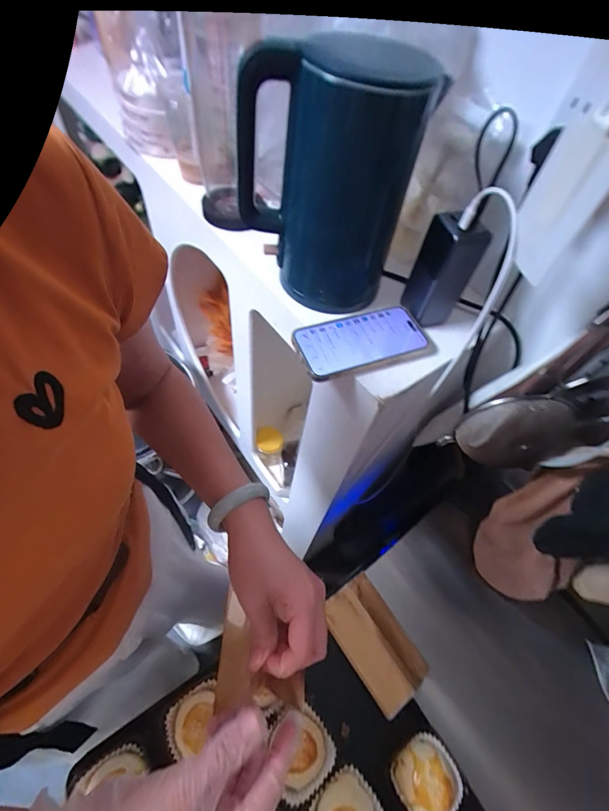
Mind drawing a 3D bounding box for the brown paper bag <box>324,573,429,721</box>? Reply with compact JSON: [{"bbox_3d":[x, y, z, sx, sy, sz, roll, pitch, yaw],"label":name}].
[{"bbox_3d":[0.088,0.294,0.471,0.078,0.016,0.135,-30,65,-22],"label":"brown paper bag"}]

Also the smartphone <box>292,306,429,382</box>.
[{"bbox_3d":[0.069,-0.083,0.459,0.157,0.008,0.079,-18,61,-16],"label":"smartphone"}]

